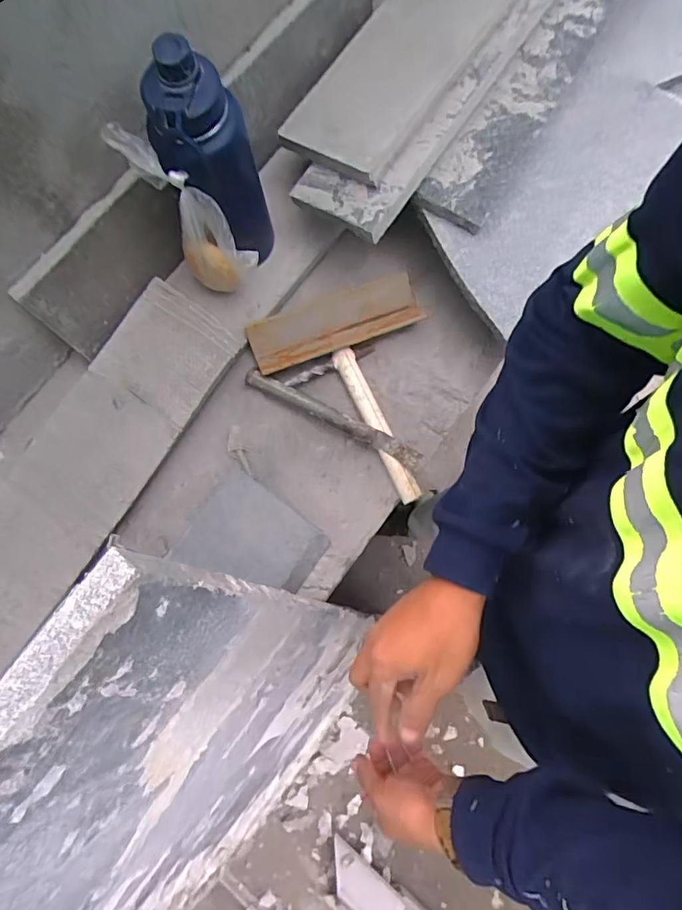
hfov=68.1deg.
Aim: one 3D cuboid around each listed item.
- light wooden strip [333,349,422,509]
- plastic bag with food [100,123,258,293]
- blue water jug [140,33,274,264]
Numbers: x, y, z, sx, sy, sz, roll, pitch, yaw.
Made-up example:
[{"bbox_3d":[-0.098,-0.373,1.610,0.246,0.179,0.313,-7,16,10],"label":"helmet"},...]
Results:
[{"bbox_3d":[0.043,-0.037,0.623,0.027,0.022,0.204,-23,81,-5],"label":"light wooden strip"},{"bbox_3d":[-0.147,-0.236,0.519,0.092,0.209,0.046,37,81,28],"label":"plastic bag with food"},{"bbox_3d":[-0.125,-0.280,0.505,0.074,0.230,0.080,21,80,3],"label":"blue water jug"}]

